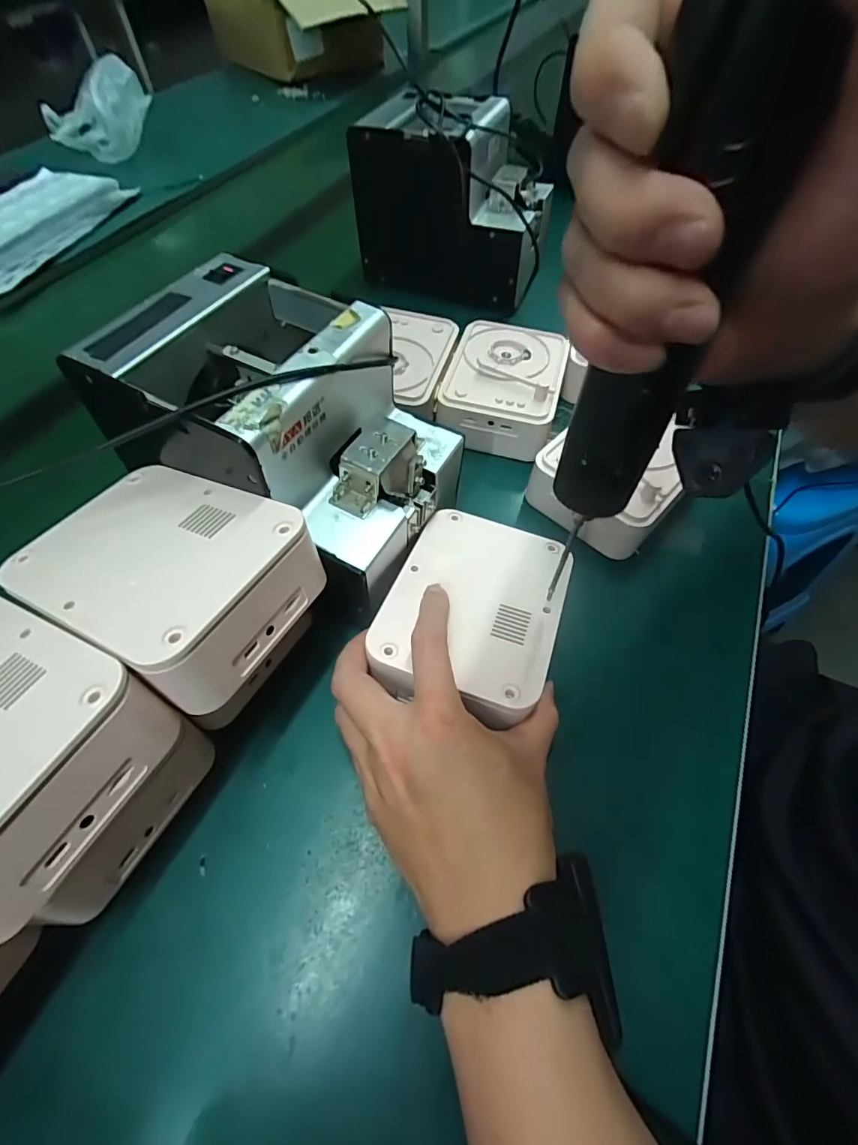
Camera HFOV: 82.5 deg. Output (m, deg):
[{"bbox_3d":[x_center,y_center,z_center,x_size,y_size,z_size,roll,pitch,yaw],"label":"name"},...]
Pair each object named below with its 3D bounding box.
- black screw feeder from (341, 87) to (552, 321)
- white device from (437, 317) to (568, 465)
[{"bbox_3d":[0.032,-0.395,0.527,0.190,0.147,0.125,19,59,13],"label":"black screw feeder"},{"bbox_3d":[0.068,-0.167,0.438,0.101,0.049,0.129,12,58,9],"label":"white device"}]

